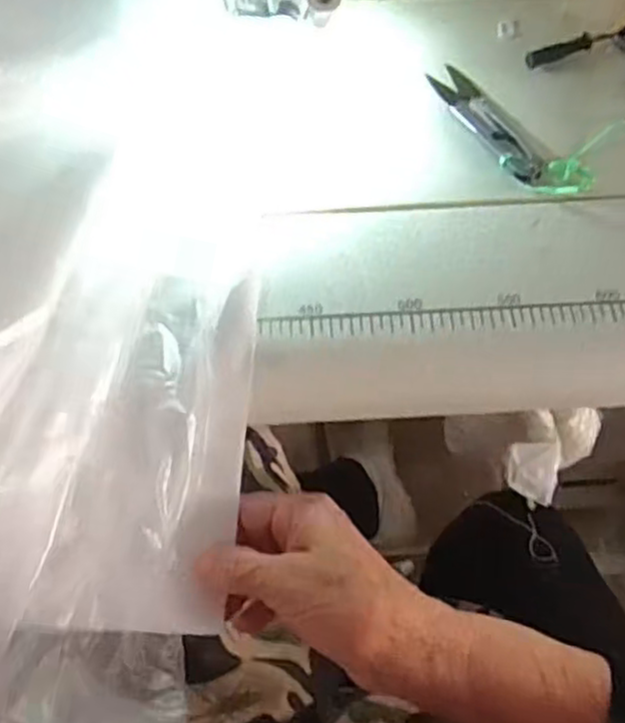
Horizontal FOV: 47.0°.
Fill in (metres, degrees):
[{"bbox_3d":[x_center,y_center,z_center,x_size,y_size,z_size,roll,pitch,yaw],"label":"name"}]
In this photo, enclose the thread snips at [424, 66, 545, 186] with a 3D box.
[{"bbox_3d":[0.102,-0.139,0.418,0.025,0.006,0.097,-27,64,-12],"label":"thread snips"}]

